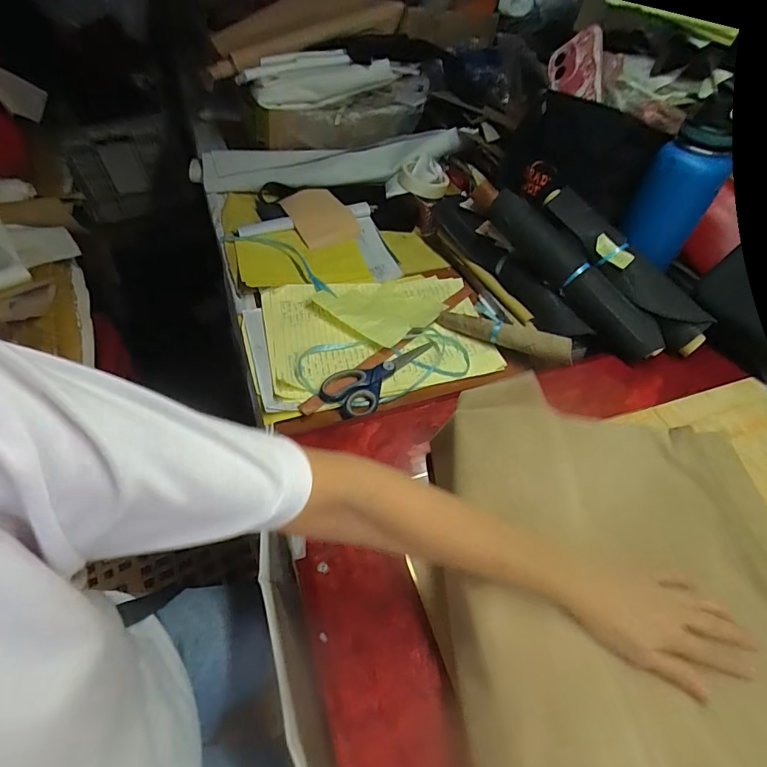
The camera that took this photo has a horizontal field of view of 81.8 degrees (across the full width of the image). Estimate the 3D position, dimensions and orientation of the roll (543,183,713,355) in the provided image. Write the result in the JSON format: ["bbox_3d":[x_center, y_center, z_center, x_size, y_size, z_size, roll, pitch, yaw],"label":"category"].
[{"bbox_3d":[0.337,-0.167,0.624,0.062,0.047,0.289,-28,72,-20],"label":"roll"}]

